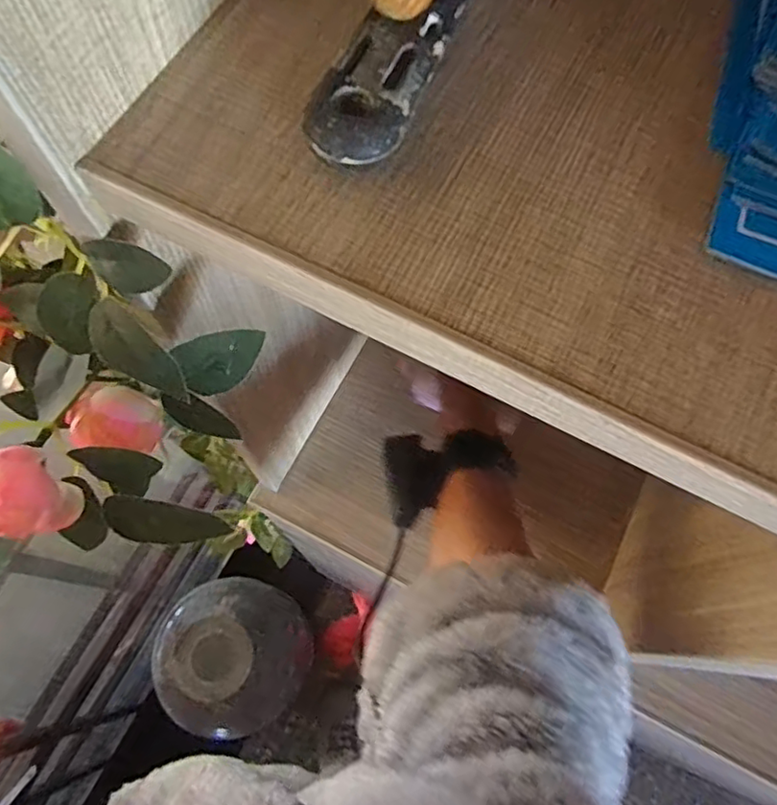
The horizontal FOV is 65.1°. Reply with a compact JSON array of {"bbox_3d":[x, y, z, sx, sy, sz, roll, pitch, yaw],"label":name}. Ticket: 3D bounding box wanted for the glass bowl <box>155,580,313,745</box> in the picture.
[{"bbox_3d":[-0.270,0.413,1.006,0.238,0.125,0.227,0,69,-1],"label":"glass bowl"}]

